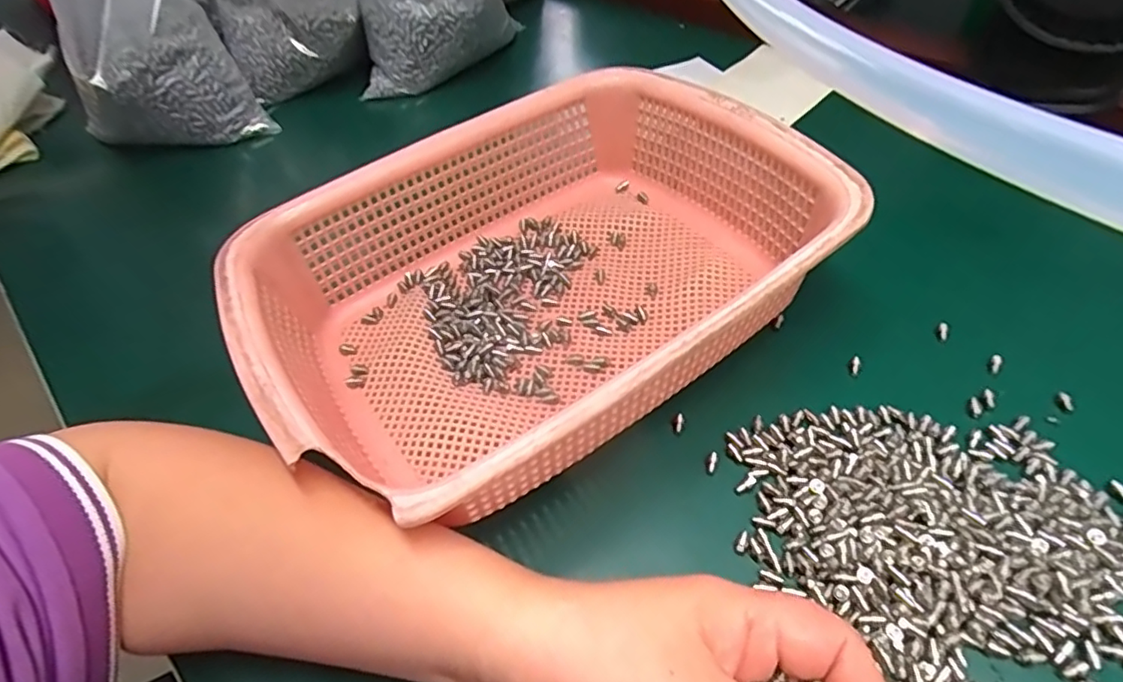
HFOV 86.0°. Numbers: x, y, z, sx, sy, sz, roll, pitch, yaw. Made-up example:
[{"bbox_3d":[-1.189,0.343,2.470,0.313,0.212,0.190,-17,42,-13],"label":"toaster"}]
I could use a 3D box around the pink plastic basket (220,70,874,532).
[{"bbox_3d":[-0.011,-0.038,0.328,0.289,0.075,0.214,-31,55,-18],"label":"pink plastic basket"}]

